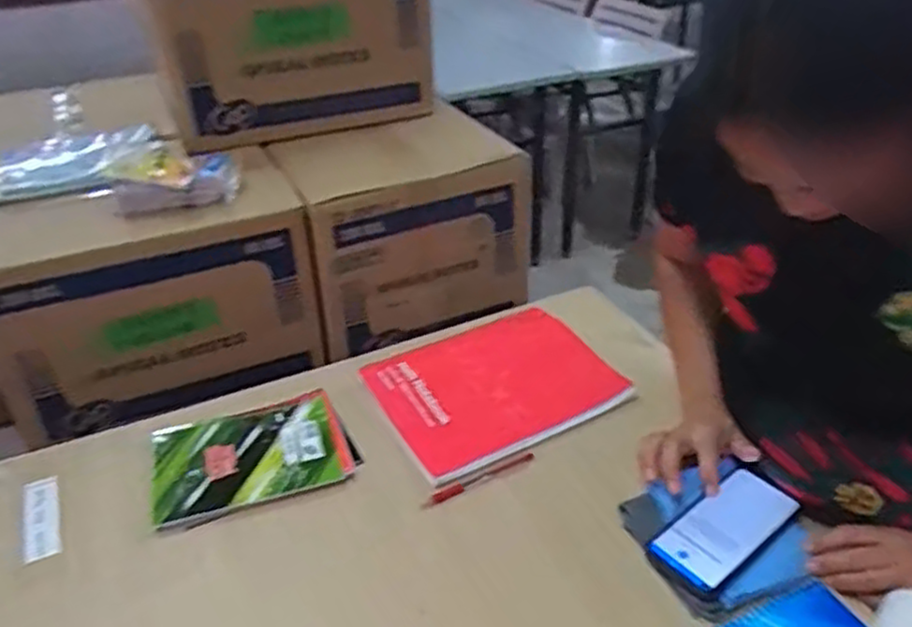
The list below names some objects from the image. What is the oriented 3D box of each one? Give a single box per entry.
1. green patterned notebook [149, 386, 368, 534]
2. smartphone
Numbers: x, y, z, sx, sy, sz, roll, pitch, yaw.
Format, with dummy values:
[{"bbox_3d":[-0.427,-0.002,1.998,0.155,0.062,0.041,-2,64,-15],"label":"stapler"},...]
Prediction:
[{"bbox_3d":[-0.236,0.159,0.859,0.217,0.017,0.149,-13,36,-17],"label":"green patterned notebook"},{"bbox_3d":[0.265,0.212,0.733,0.150,0.014,0.077,-29,41,-28],"label":"smartphone"}]

